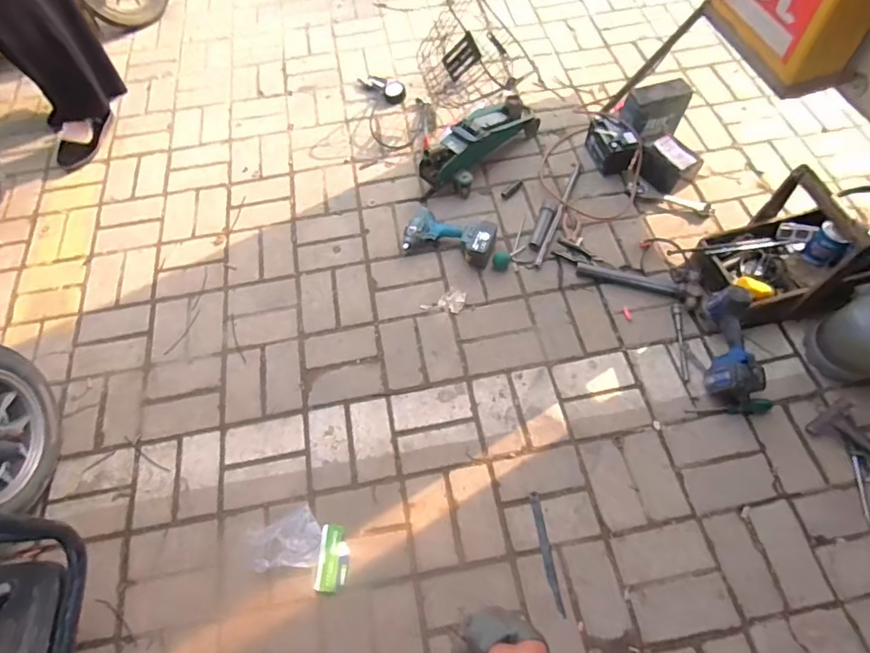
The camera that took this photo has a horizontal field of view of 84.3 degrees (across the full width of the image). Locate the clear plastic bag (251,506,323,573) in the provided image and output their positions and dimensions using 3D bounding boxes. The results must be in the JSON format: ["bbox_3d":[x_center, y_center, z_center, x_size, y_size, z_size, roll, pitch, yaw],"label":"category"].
[{"bbox_3d":[-0.313,0.451,1.018,0.142,0.017,0.114,-5,63,0],"label":"clear plastic bag"}]

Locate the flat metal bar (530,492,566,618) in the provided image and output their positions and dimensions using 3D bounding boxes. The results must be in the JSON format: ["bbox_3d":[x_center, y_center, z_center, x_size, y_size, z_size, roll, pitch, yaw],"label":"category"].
[{"bbox_3d":[0.229,0.463,0.989,0.021,0.008,0.229,-8,63,-2],"label":"flat metal bar"}]

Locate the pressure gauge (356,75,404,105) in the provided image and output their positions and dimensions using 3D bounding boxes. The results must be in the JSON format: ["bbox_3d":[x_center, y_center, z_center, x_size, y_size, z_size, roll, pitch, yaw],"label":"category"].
[{"bbox_3d":[-0.178,-0.841,1.673,0.195,0.033,0.076,39,71,19],"label":"pressure gauge"}]

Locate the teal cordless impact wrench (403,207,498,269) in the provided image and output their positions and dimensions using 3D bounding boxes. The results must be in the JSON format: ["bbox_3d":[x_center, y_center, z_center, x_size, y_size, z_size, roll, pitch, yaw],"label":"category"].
[{"bbox_3d":[0.040,-0.251,1.331,0.249,0.072,0.129,14,65,9],"label":"teal cordless impact wrench"}]

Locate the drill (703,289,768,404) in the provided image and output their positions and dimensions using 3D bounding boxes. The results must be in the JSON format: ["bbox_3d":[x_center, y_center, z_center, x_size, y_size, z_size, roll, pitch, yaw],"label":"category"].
[{"bbox_3d":[0.680,0.041,1.105,0.079,0.140,0.263,6,64,5],"label":"drill"}]

